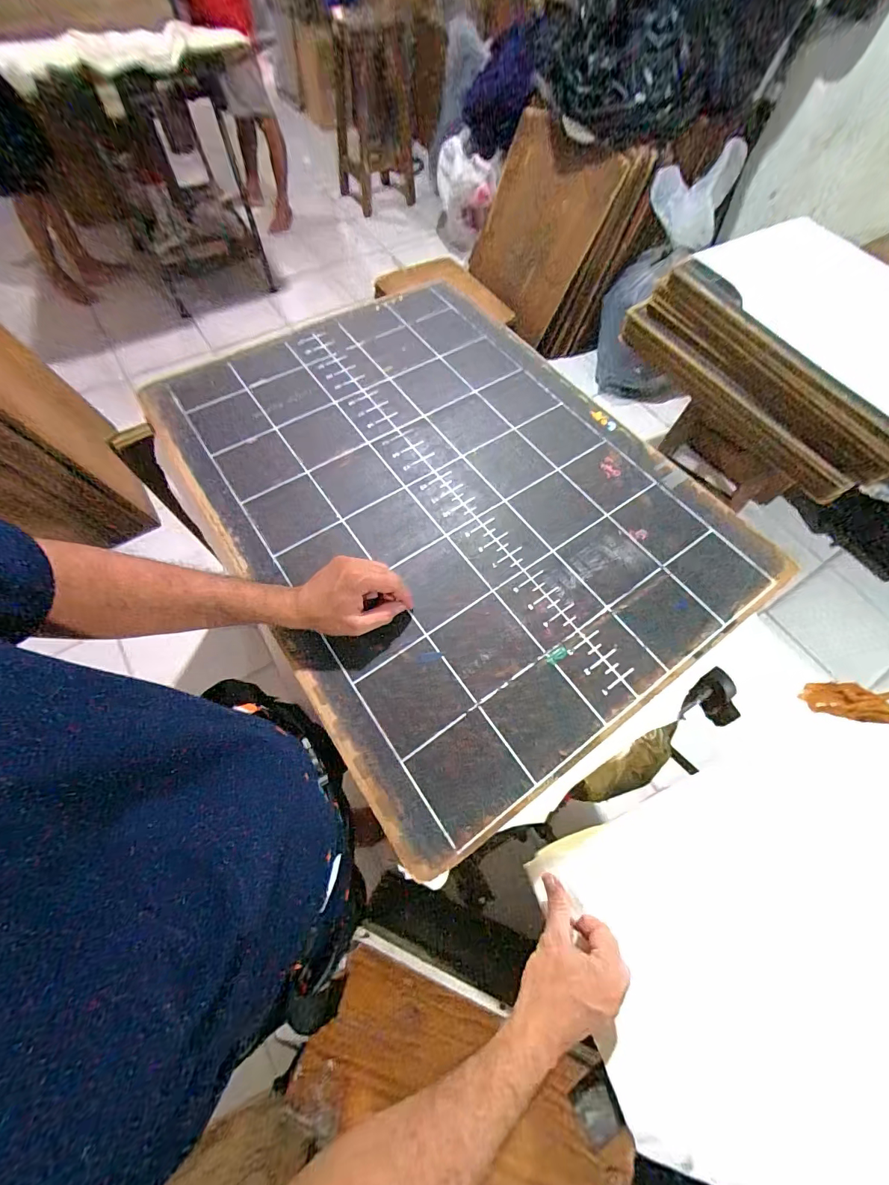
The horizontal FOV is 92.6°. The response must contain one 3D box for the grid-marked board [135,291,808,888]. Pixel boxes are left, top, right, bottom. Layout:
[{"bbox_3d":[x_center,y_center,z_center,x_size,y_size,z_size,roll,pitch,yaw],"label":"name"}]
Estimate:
[{"bbox_3d":[-0.003,-0.148,0.596,0.574,0.025,0.773,-33,71,-16],"label":"grid-marked board"}]

